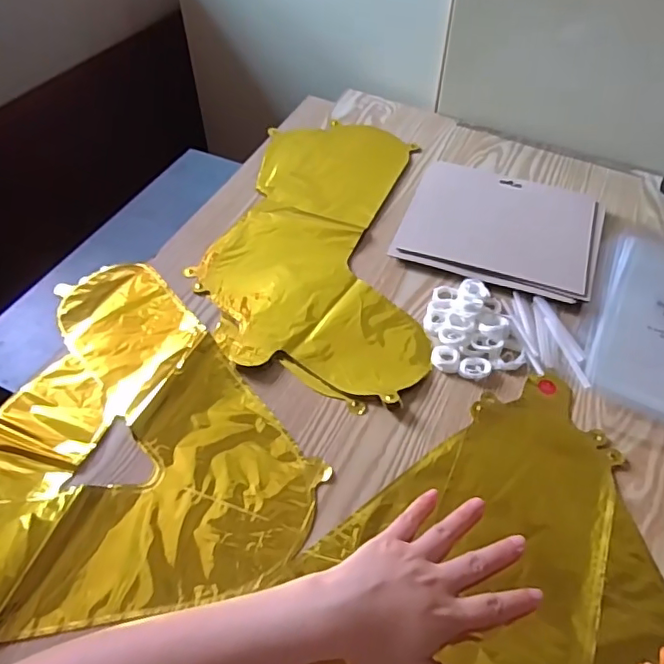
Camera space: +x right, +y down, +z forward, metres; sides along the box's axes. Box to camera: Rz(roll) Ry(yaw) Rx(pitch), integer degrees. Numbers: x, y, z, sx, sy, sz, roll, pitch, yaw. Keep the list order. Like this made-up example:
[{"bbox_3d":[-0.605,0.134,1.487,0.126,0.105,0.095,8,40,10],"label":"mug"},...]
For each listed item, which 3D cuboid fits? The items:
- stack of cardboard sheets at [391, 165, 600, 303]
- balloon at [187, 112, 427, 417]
[{"bbox_3d":[0.188,-0.120,0.624,0.205,0.010,0.181,18,53,13],"label":"stack of cardboard sheets"},{"bbox_3d":[-0.018,-0.104,0.611,0.216,0.012,0.407,2,51,1],"label":"balloon"}]

